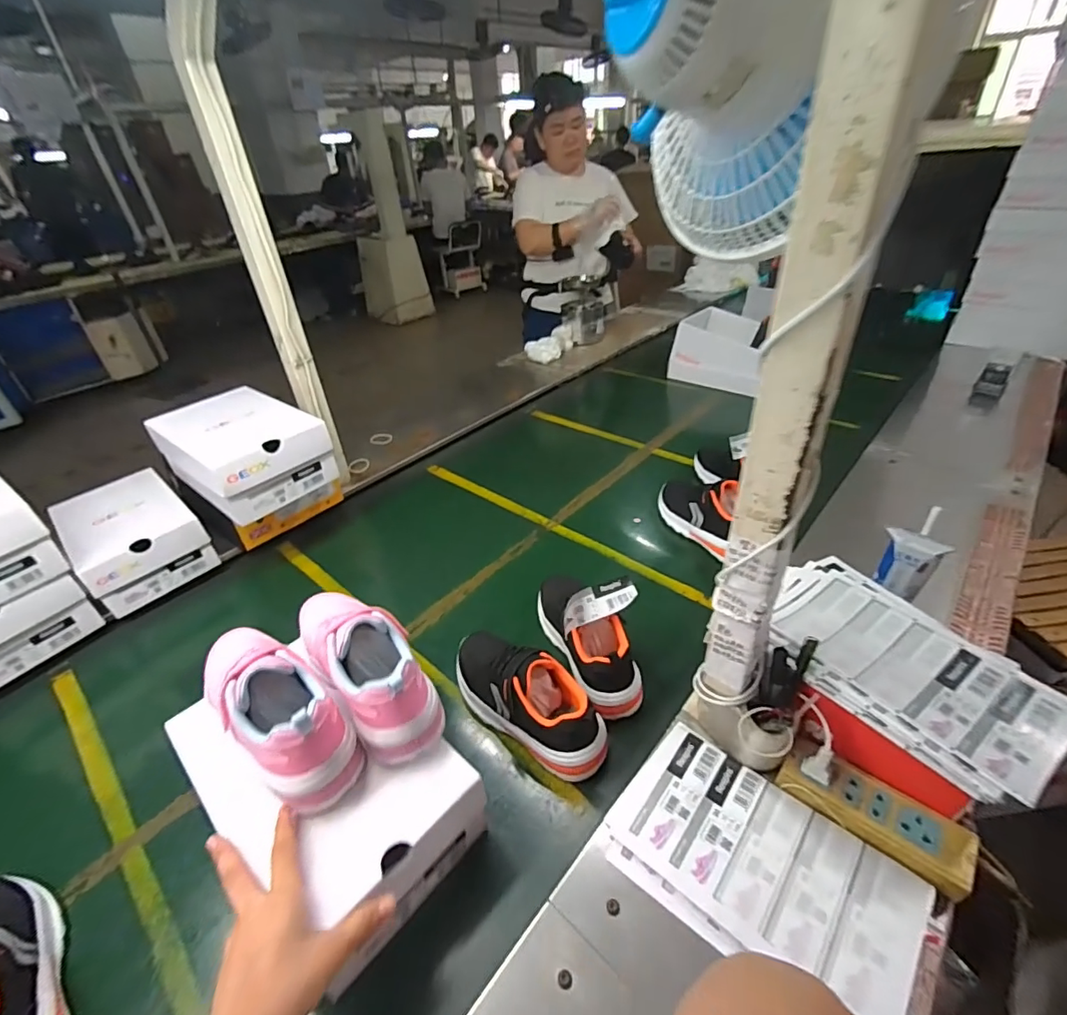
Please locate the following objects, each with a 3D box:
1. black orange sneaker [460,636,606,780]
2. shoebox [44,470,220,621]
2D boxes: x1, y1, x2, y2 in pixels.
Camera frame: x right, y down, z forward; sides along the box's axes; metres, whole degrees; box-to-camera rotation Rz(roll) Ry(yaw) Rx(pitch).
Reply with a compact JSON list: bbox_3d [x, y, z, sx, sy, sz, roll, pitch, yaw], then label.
[{"bbox_3d":[-0.015,0.221,0.605,0.081,0.100,0.215,-32,44,-32],"label":"black orange sneaker"},{"bbox_3d":[-0.685,0.046,0.862,0.247,0.114,0.167,26,46,36],"label":"shoebox"}]

